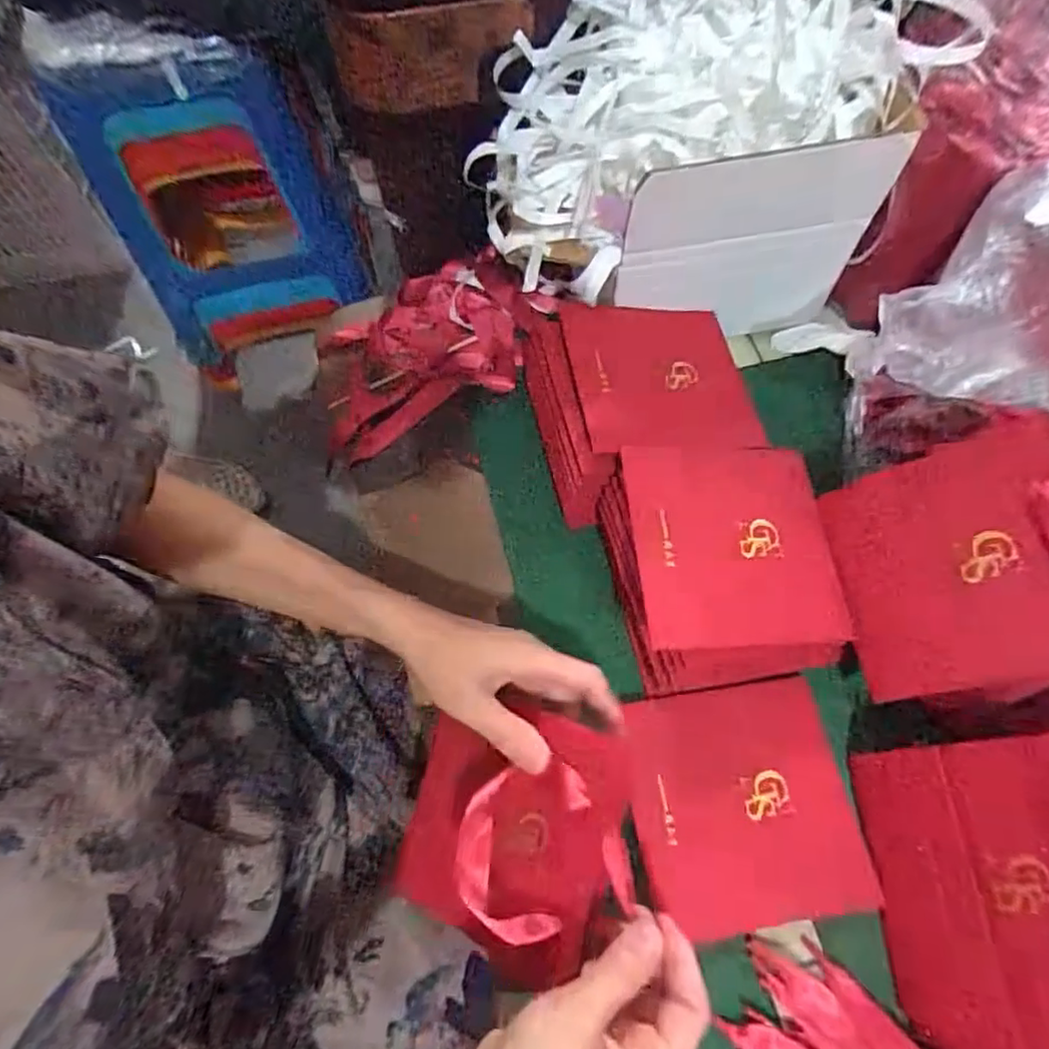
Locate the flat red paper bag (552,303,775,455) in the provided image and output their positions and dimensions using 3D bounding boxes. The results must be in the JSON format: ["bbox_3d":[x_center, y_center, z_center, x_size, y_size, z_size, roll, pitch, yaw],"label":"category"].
[{"bbox_3d":[0.103,-0.117,0.473,0.142,0.013,0.141,0,64,-15],"label":"flat red paper bag"}]

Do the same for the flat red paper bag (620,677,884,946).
[{"bbox_3d":[0.139,0.179,0.396,0.134,0.010,0.139,-7,67,-2],"label":"flat red paper bag"}]

